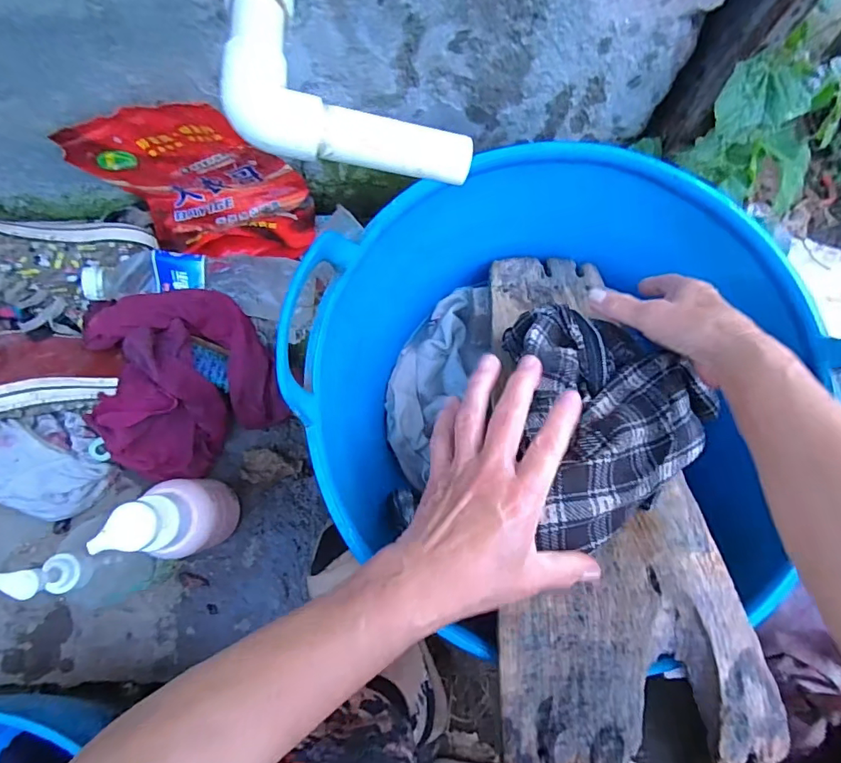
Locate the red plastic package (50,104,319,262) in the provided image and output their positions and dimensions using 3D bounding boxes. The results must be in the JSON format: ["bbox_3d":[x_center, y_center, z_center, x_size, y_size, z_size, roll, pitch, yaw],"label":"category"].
[{"bbox_3d":[-0.234,-0.190,0.498,0.222,0.141,0.090,1,79,0],"label":"red plastic package"}]

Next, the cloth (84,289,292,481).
[{"bbox_3d":[-0.245,-0.004,0.487,0.176,0.066,0.181,-26,80,-5],"label":"cloth"}]

